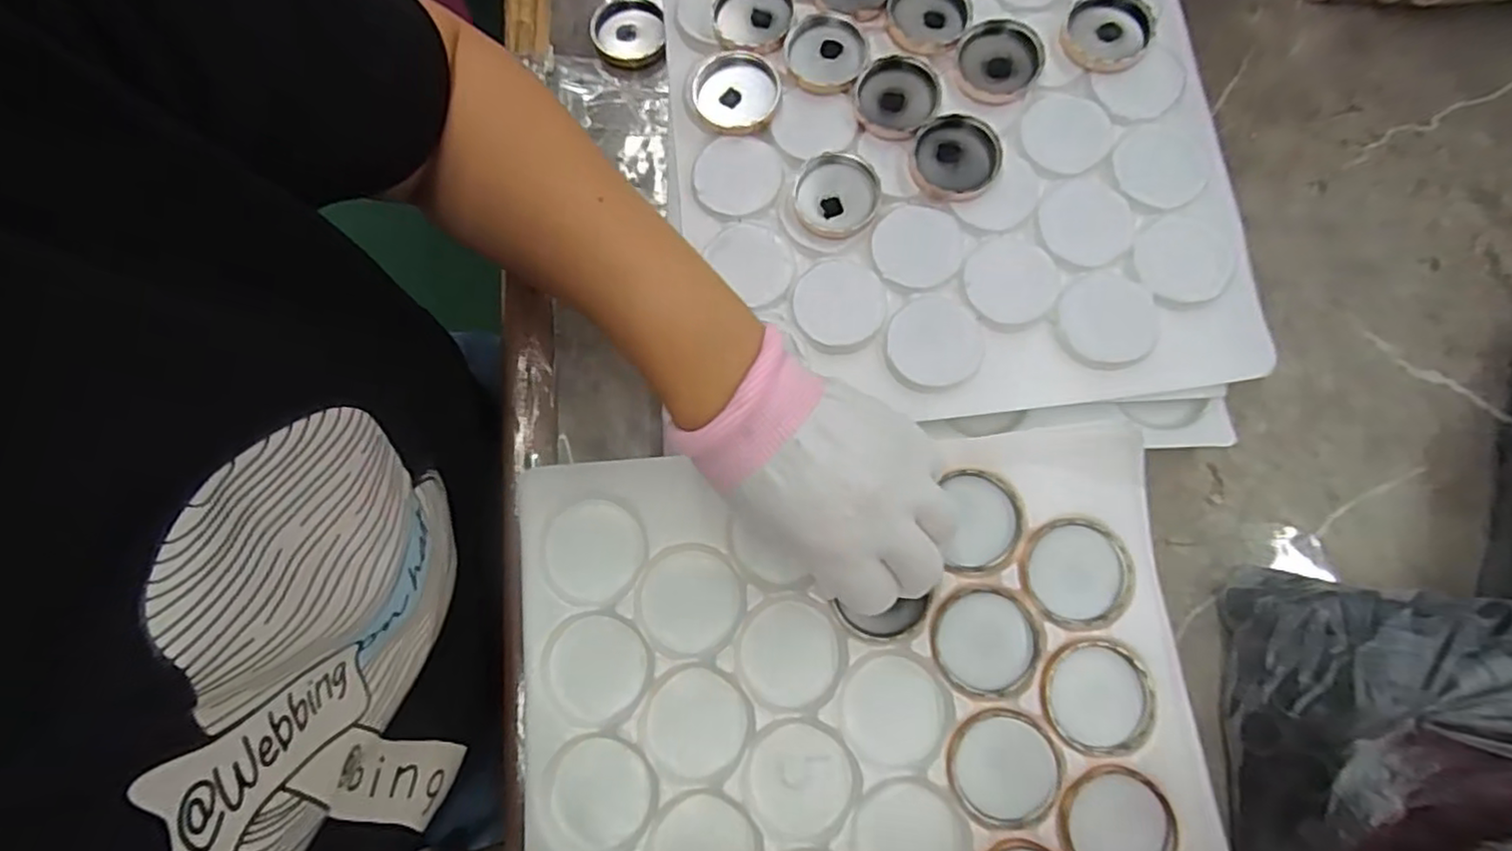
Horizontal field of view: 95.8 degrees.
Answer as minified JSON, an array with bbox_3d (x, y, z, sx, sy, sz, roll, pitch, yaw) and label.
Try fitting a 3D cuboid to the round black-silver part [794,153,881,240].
[{"bbox_3d":[0.045,-0.128,0.383,0.045,0.006,0.047,-1,78,3],"label":"round black-silver part"}]

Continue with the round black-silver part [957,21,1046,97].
[{"bbox_3d":[0.140,-0.211,0.389,0.043,0.009,0.045,-1,78,3],"label":"round black-silver part"}]

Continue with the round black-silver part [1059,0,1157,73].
[{"bbox_3d":[0.202,-0.226,0.391,0.045,0.011,0.047,-1,78,3],"label":"round black-silver part"}]

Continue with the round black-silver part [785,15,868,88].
[{"bbox_3d":[0.041,-0.218,0.402,0.047,0.009,0.047,-1,78,3],"label":"round black-silver part"}]

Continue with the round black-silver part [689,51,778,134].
[{"bbox_3d":[-0.012,-0.193,0.397,0.049,0.005,0.048,-1,78,3],"label":"round black-silver part"}]

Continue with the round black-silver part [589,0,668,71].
[{"bbox_3d":[-0.081,-0.254,0.439,0.048,0.014,0.051,-1,78,3],"label":"round black-silver part"}]

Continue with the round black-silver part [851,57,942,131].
[{"bbox_3d":[0.083,-0.190,0.391,0.046,0.004,0.046,-1,78,3],"label":"round black-silver part"}]

